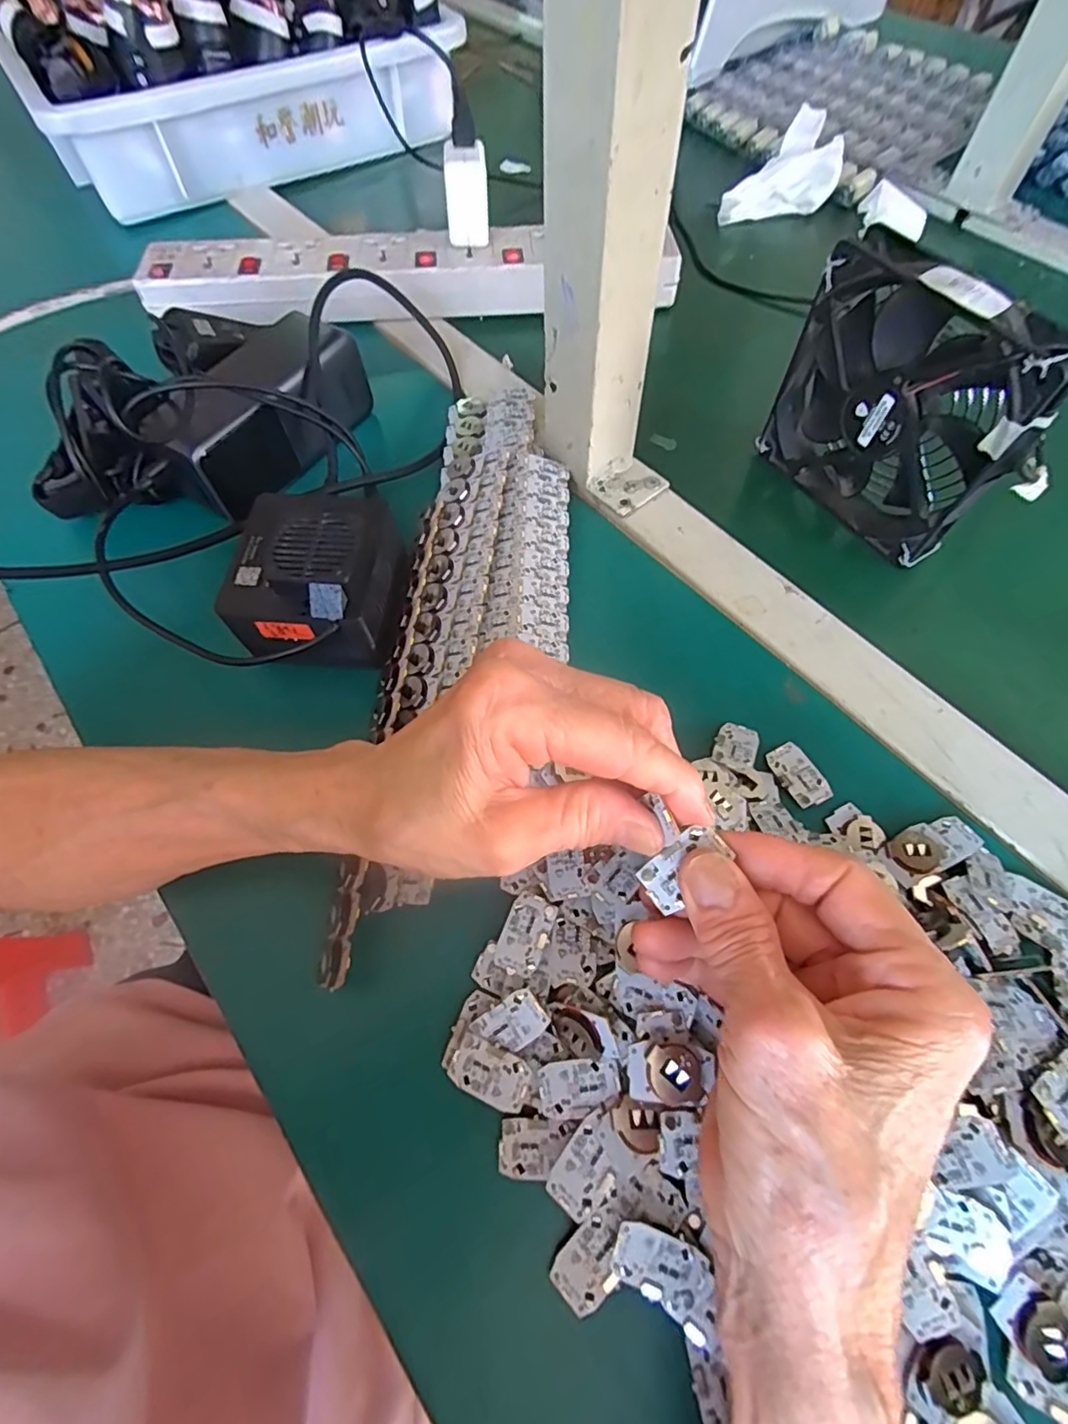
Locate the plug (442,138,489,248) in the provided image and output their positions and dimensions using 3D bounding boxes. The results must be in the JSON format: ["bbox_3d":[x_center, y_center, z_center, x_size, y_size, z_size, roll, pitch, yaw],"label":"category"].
[{"bbox_3d":[-0.047,-0.355,0.401,0.029,0.053,0.029,-7,64,-1],"label":"plug"}]

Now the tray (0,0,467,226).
[{"bbox_3d":[-0.278,-0.598,0.523,0.347,0.122,0.265,-32,67,-13],"label":"tray"}]

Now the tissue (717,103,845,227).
[{"bbox_3d":[0.213,-0.447,0.483,0.067,0.039,0.119,31,69,16],"label":"tissue"}]

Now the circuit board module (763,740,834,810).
[{"bbox_3d":[0.121,0.028,0.265,0.019,0.004,0.030,-28,66,-11],"label":"circuit board module"}]

